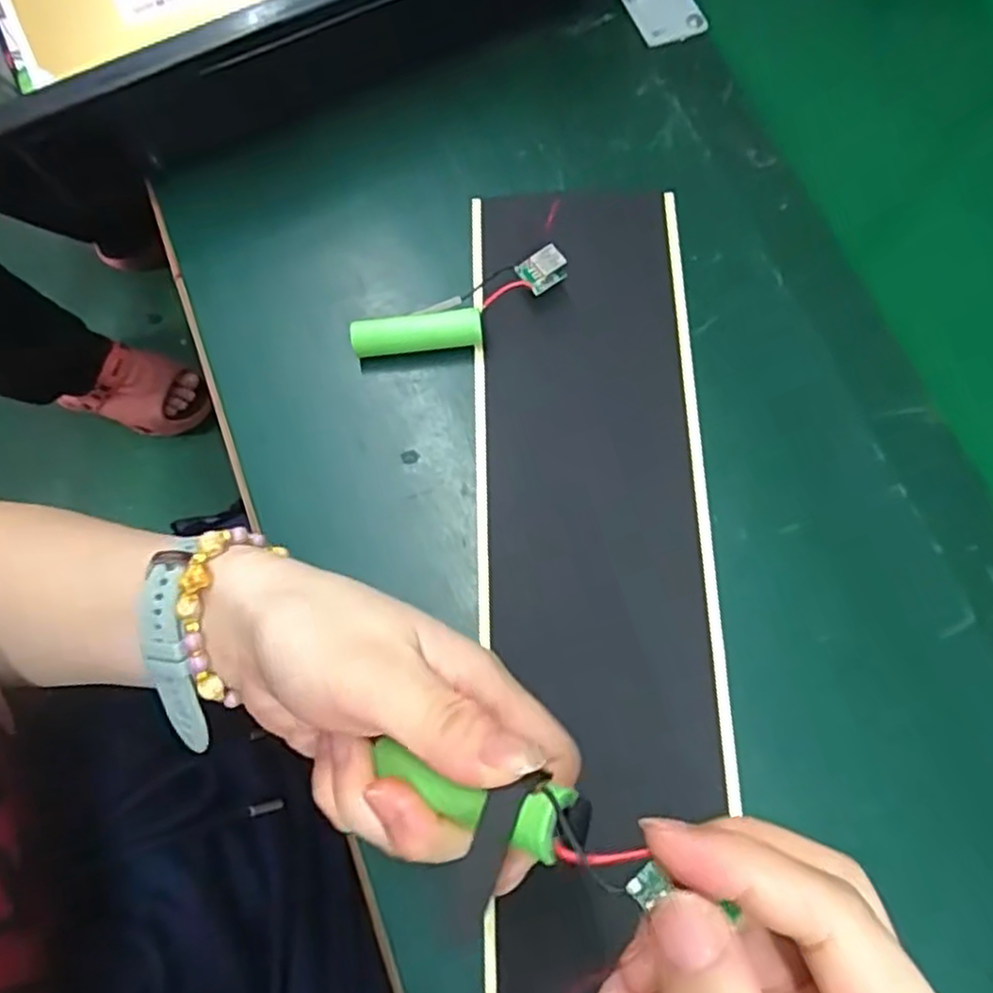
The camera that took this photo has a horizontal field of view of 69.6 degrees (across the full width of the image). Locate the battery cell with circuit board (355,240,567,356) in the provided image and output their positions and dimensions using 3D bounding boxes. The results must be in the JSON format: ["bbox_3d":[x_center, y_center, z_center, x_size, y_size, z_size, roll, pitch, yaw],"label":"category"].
[{"bbox_3d":[-0.018,-0.092,0.358,0.109,0.027,0.026,-16,73,-7],"label":"battery cell with circuit board"}]

